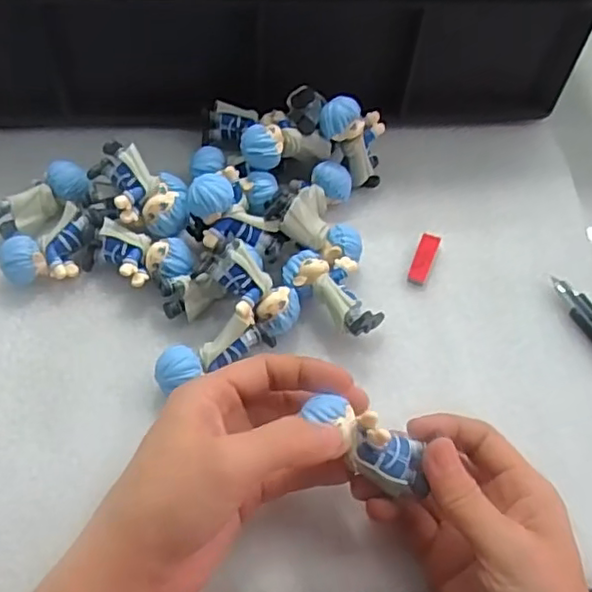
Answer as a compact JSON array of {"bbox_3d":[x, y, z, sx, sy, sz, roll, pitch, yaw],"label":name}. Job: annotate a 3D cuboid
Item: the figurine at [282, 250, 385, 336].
[{"bbox_3d":[0.022,-0.001,0.365,0.035,0.030,0.059,-33,64,-23],"label":"figurine"}]

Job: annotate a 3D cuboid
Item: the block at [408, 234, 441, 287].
[{"bbox_3d":[0.080,-0.023,0.395,0.013,0.005,0.039,19,57,9],"label":"block"}]

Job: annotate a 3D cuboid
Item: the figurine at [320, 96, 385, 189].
[{"bbox_3d":[0.041,-0.101,0.412,0.028,0.063,0.032,1,50,33],"label":"figurine"}]

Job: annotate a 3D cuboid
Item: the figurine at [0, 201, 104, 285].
[{"bbox_3d":[-0.141,-0.026,0.371,0.060,0.029,0.030,-33,63,-23],"label":"figurine"}]

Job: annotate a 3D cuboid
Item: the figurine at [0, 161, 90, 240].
[{"bbox_3d":[-0.157,-0.057,0.392,0.060,0.029,0.027,-36,65,-24],"label":"figurine"}]

